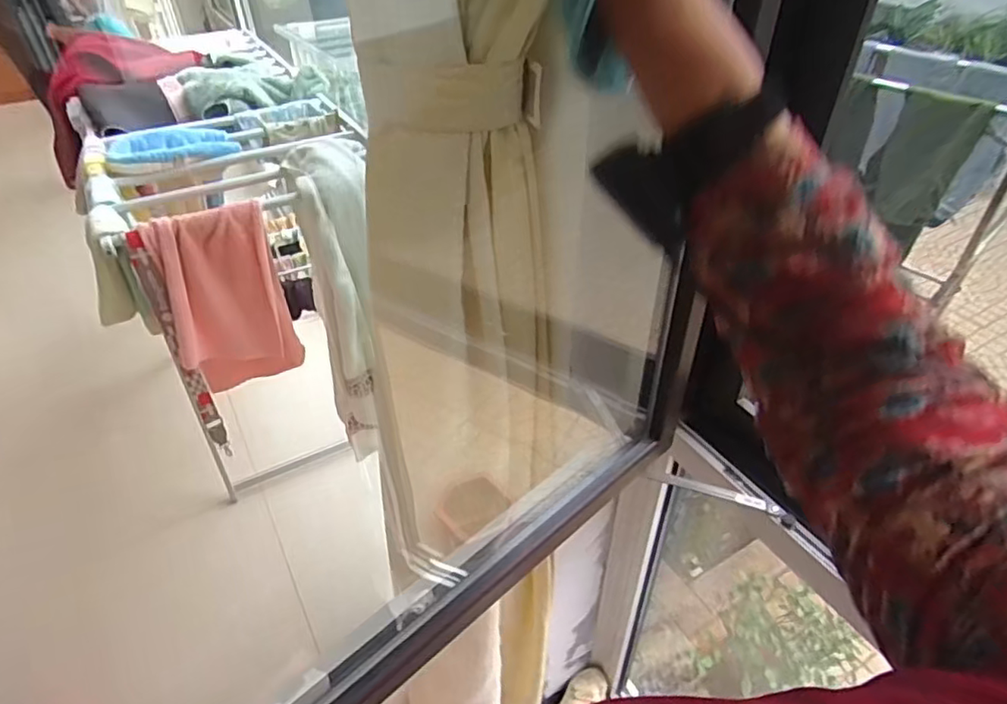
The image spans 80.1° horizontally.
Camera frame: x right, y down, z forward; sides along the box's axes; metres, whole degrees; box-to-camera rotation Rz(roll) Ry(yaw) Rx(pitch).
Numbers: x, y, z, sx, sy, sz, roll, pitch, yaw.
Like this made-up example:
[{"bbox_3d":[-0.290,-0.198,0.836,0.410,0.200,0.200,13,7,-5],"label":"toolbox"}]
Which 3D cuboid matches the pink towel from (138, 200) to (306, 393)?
[{"bbox_3d":[-0.557,-0.095,1.219,0.216,0.392,0.035,-20,42,-22],"label":"pink towel"}]

